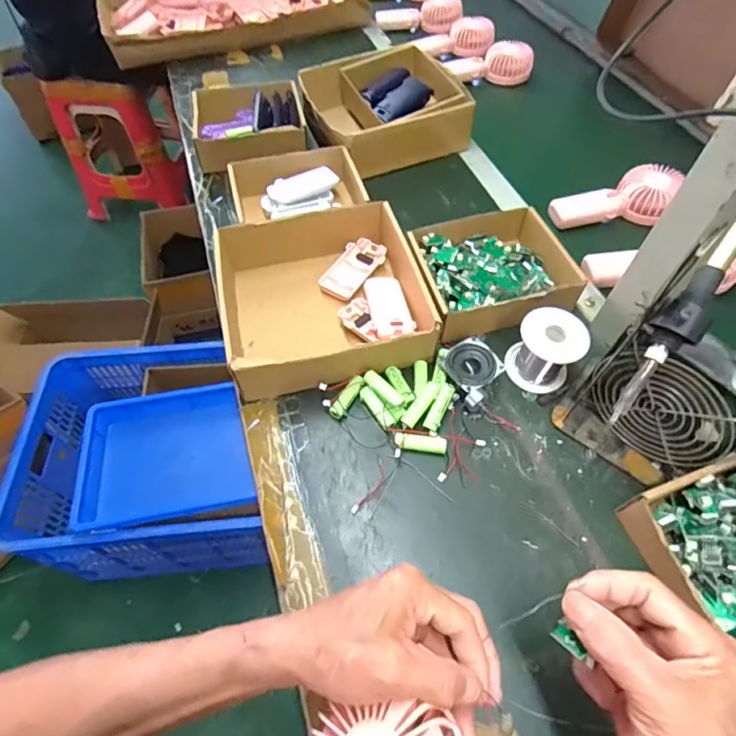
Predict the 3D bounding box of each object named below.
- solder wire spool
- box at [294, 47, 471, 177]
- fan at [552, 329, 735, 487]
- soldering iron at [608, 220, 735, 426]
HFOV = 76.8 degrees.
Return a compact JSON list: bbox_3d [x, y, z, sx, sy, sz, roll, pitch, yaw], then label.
[{"bbox_3d":[0.182,-0.017,0.478,0.064,0.066,0.058,31,63,19],"label":"solder wire spool"},{"bbox_3d":[0.024,-0.406,0.732,0.216,0.075,0.216,-22,60,-13],"label":"box"},{"bbox_3d":[0.257,0.036,0.408,0.135,0.124,0.072,36,64,21],"label":"fan"},{"bbox_3d":[0.225,-0.051,0.312,0.029,0.028,0.202,33,94,19],"label":"soldering iron"}]

